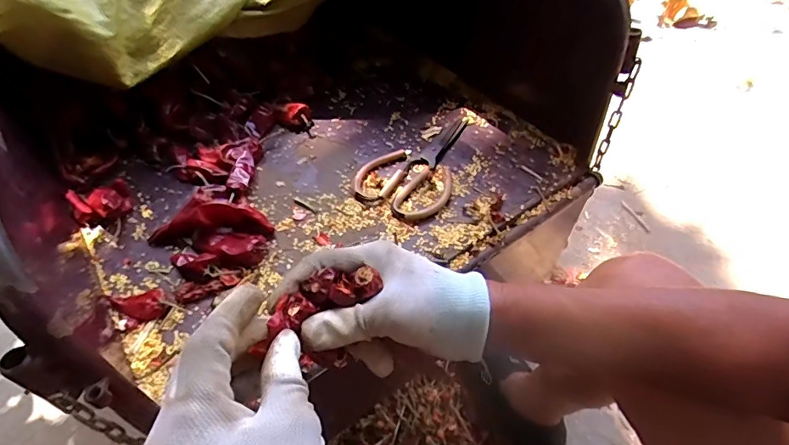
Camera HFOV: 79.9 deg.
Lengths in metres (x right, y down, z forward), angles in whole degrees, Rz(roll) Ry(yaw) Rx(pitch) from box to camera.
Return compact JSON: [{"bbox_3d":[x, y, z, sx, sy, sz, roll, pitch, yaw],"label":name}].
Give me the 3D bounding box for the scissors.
[{"bbox_3d":[0.044,-0.079,0.593,0.113,0.016,0.185,31,58,25],"label":"scissors"}]

